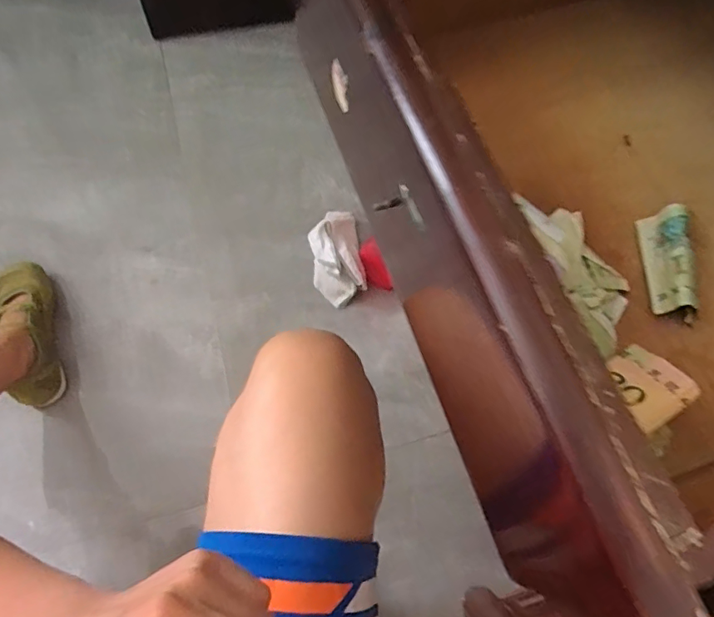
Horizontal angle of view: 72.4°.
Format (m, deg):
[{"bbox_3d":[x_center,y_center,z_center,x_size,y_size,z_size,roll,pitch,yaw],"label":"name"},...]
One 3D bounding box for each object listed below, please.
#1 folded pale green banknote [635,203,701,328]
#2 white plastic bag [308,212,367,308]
[{"bbox_3d":[0.176,-0.026,0.276,0.018,0.024,0.067,4,67,0],"label":"folded pale green banknote"},{"bbox_3d":[-0.039,-0.101,0.880,0.089,0.058,0.185,-8,68,-6],"label":"white plastic bag"}]

